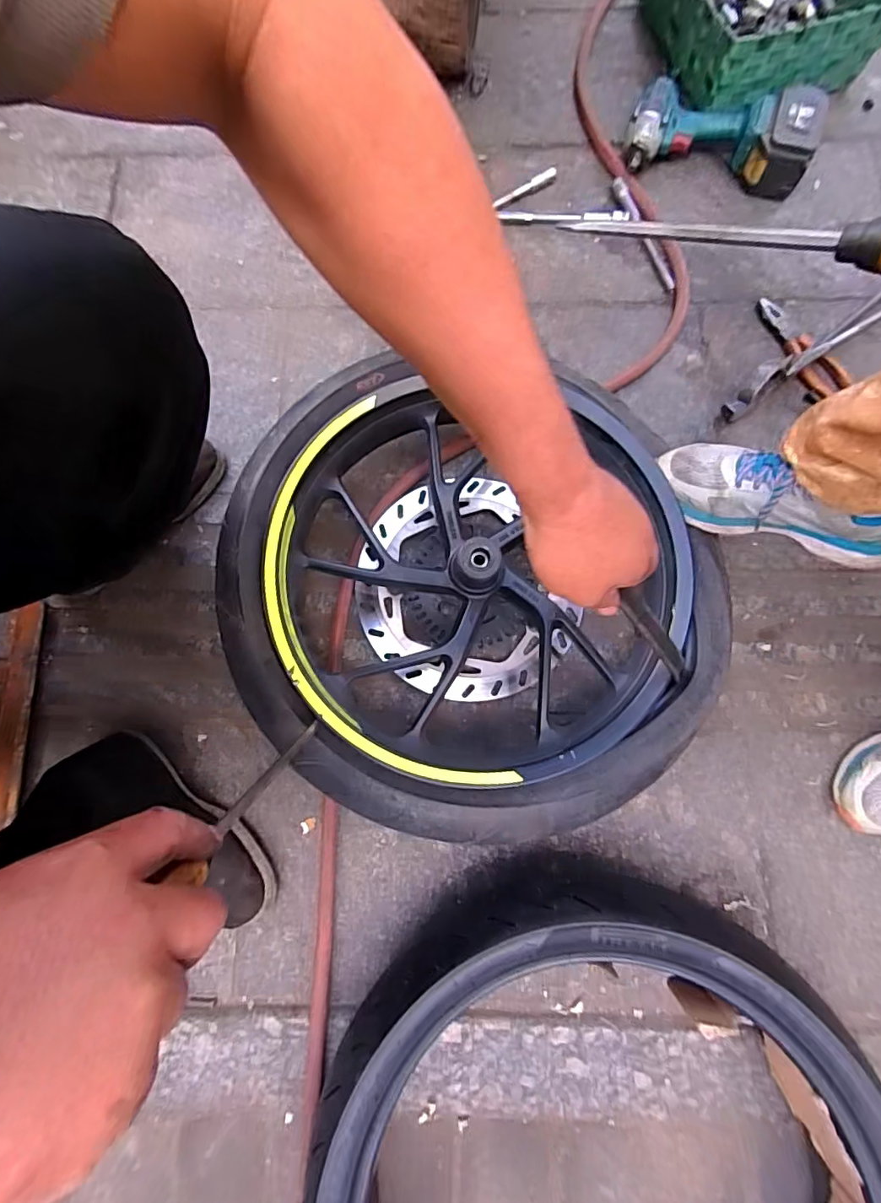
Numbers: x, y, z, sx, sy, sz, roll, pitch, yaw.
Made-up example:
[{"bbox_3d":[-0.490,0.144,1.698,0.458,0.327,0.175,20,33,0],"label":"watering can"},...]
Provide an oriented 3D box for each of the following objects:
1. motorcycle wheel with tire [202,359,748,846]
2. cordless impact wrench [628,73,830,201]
[{"bbox_3d":[0.028,-0.015,0.591,0.494,0.132,0.513,0,77,0],"label":"motorcycle wheel with tire"},{"bbox_3d":[0.415,-0.701,0.762,0.264,0.078,0.134,13,81,4],"label":"cordless impact wrench"}]

